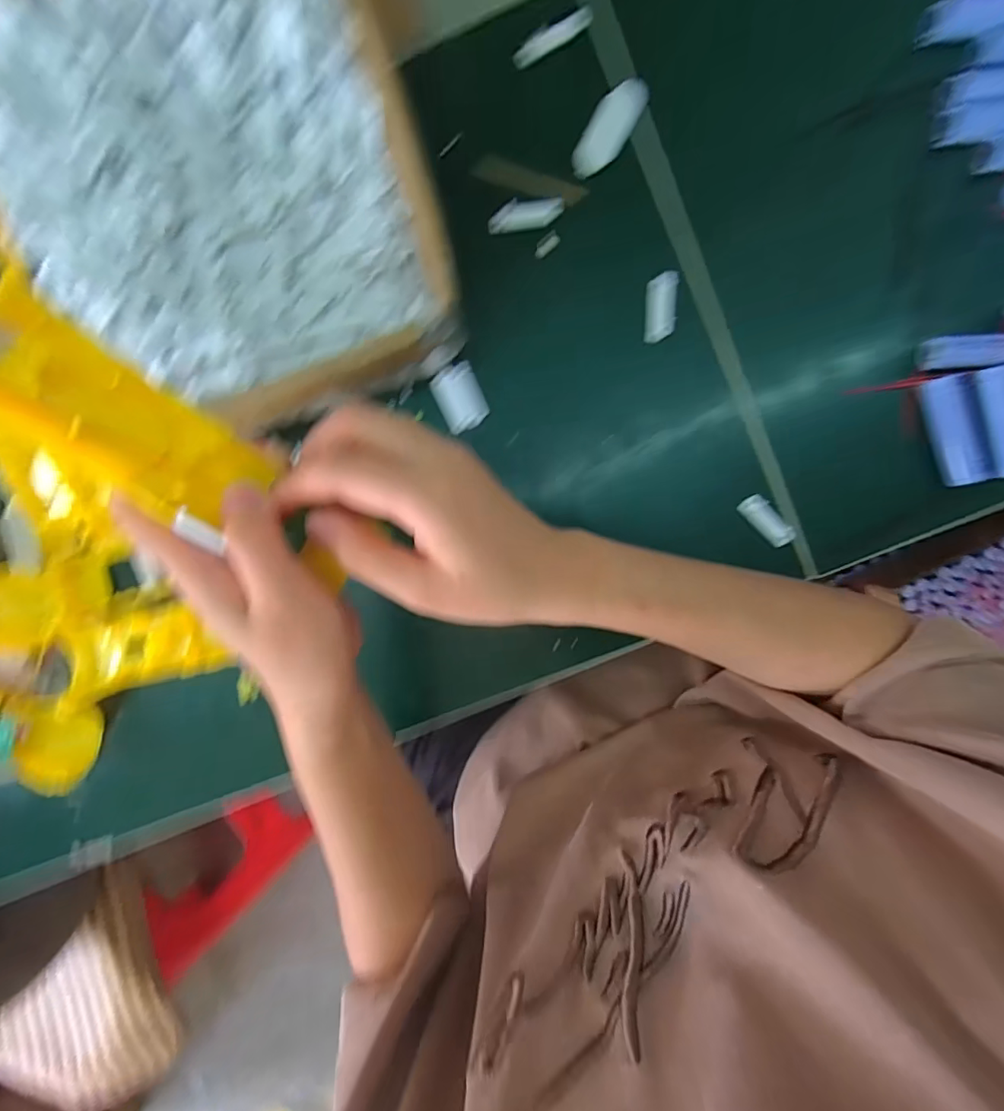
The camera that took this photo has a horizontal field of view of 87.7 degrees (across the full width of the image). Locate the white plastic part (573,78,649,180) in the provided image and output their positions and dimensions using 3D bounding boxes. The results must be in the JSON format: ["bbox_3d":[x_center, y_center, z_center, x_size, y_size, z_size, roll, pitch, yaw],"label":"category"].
[{"bbox_3d":[0.065,-0.259,0.317,0.024,0.008,0.058,33,95,-1],"label":"white plastic part"}]

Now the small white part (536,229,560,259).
[{"bbox_3d":[0.028,-0.195,0.327,0.017,0.005,0.009,-35,92,5],"label":"small white part"}]

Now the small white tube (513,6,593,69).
[{"bbox_3d":[0.031,-0.317,0.319,0.051,0.007,0.011,-26,93,4],"label":"small white tube"}]

